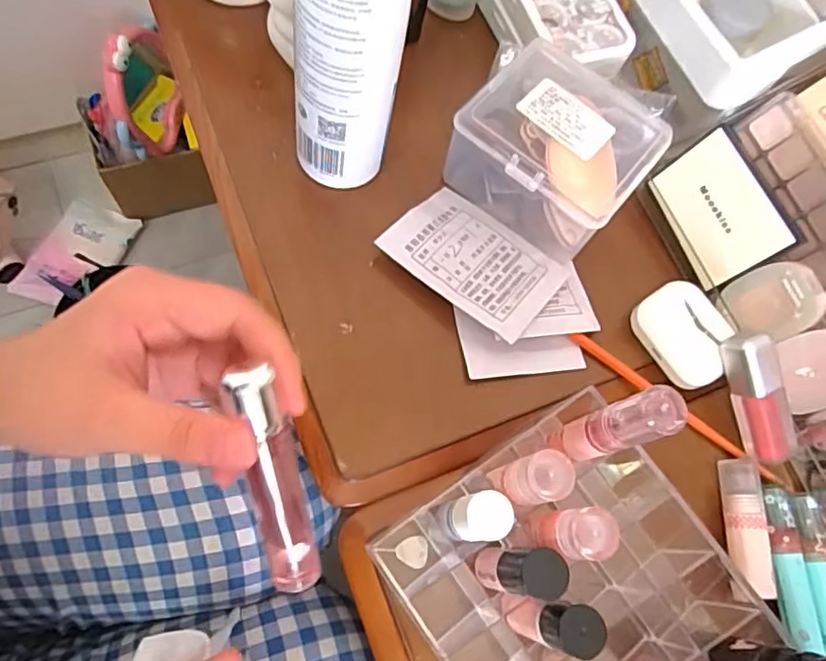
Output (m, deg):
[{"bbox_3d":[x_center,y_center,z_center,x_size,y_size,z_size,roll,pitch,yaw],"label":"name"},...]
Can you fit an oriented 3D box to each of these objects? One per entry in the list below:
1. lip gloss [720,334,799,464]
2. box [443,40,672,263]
[{"bbox_3d":[0.187,0.036,0.330,0.025,0.024,0.071,-25,107,-9],"label":"lip gloss"},{"bbox_3d":[0.084,-0.109,0.358,0.101,0.059,0.091,36,70,6],"label":"box"}]

